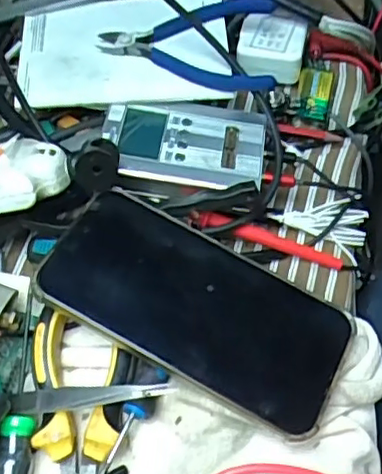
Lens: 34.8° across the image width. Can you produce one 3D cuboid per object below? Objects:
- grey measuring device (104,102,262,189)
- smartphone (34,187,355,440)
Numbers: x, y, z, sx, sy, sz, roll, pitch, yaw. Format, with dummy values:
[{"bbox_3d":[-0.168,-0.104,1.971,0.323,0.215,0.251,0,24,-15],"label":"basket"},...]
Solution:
[{"bbox_3d":[-0.004,-0.060,0.381,0.098,0.014,0.062,5,60,1],"label":"grey measuring device"},{"bbox_3d":[0.004,0.036,0.324,0.159,0.009,0.078,29,62,6],"label":"smartphone"}]

